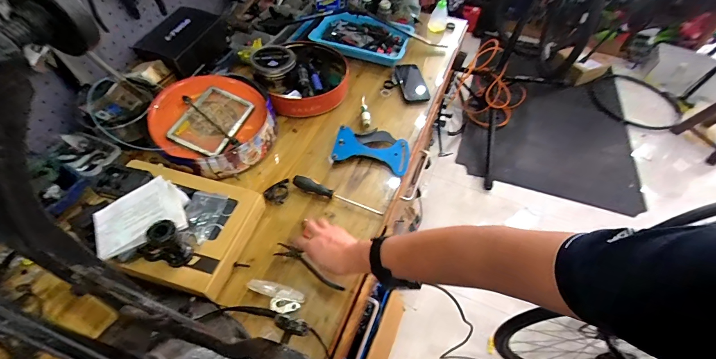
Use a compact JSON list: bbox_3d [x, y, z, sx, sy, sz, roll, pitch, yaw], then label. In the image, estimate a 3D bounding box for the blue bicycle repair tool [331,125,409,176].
[{"bbox_3d":[0.038,-0.084,0.833,0.187,0.031,0.123,8,53,4],"label":"blue bicycle repair tool"}]

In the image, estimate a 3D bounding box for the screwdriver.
[{"bbox_3d":[-0.050,0.040,0.757,0.219,0.034,0.026,21,55,13],"label":"screwdriver"}]

